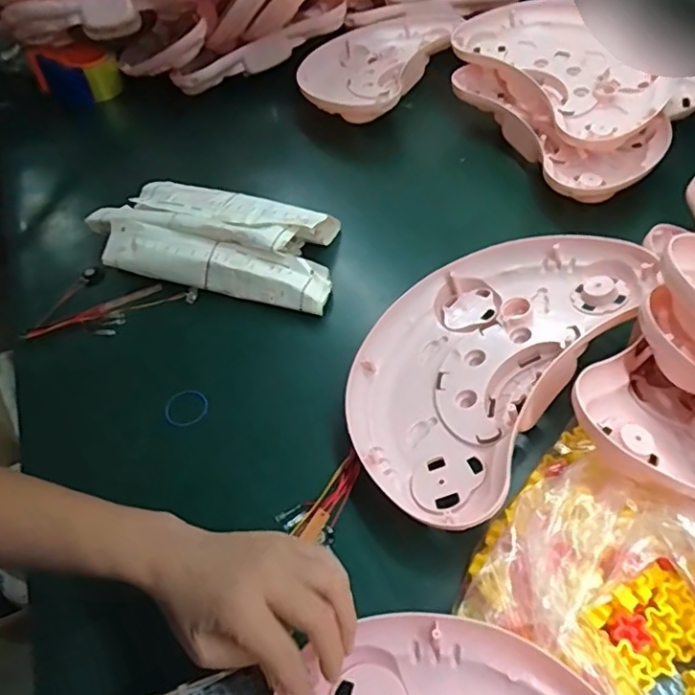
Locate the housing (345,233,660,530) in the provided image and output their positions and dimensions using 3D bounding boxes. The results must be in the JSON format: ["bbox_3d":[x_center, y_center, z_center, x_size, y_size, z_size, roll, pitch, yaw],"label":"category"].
[{"bbox_3d":[0.123,0.002,0.556,0.212,0.082,0.334,32,60,27],"label":"housing"}]

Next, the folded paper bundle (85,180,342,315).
[{"bbox_3d":[-0.168,-0.147,0.738,0.343,0.054,0.167,13,53,15],"label":"folded paper bundle"}]

